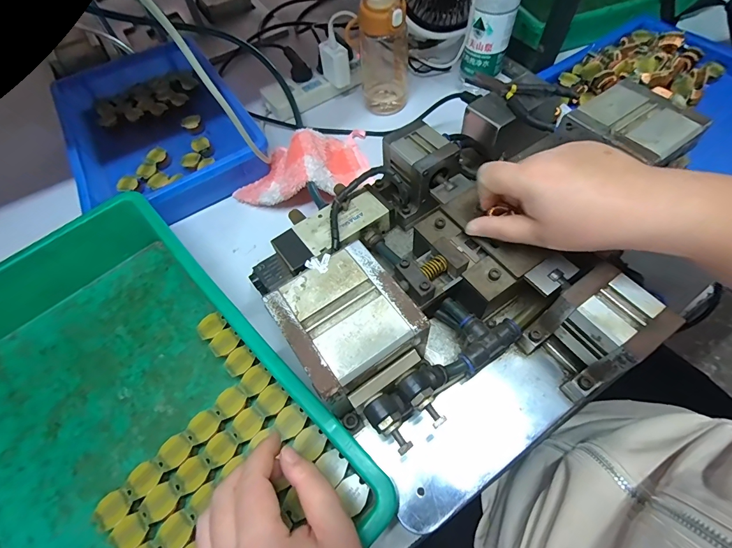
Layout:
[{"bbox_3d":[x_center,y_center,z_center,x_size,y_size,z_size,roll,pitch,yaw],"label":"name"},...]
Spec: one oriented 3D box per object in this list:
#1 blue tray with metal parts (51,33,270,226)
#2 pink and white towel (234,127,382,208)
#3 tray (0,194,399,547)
[{"bbox_3d":[-0.330,-0.240,0.554,0.240,0.051,0.400,-30,63,-13],"label":"blue tray with metal parts"},{"bbox_3d":[-0.089,-0.154,0.500,0.201,0.055,0.130,-15,61,-5],"label":"pink and white towel"},{"bbox_3d":[-0.226,0.133,0.321,0.427,0.089,0.280,39,69,22],"label":"tray"}]

